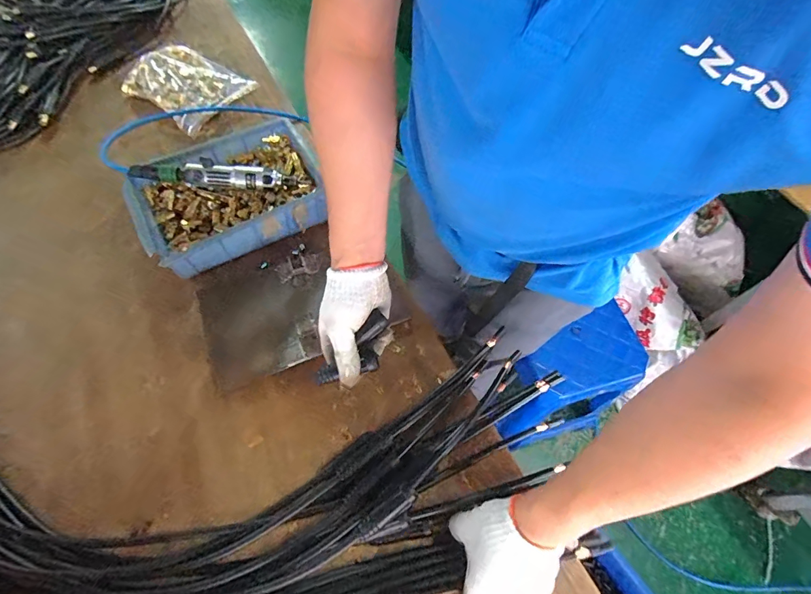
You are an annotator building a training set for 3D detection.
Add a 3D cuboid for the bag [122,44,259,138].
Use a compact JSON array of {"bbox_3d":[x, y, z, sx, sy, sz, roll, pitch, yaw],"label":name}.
[{"bbox_3d":[-0.479,-0.460,0.871,0.227,0.064,0.192,26,65,11],"label":"bag"}]

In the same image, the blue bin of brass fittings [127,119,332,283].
[{"bbox_3d":[-0.299,-0.180,0.701,0.307,0.080,0.213,-29,67,-16],"label":"blue bin of brass fittings"}]

